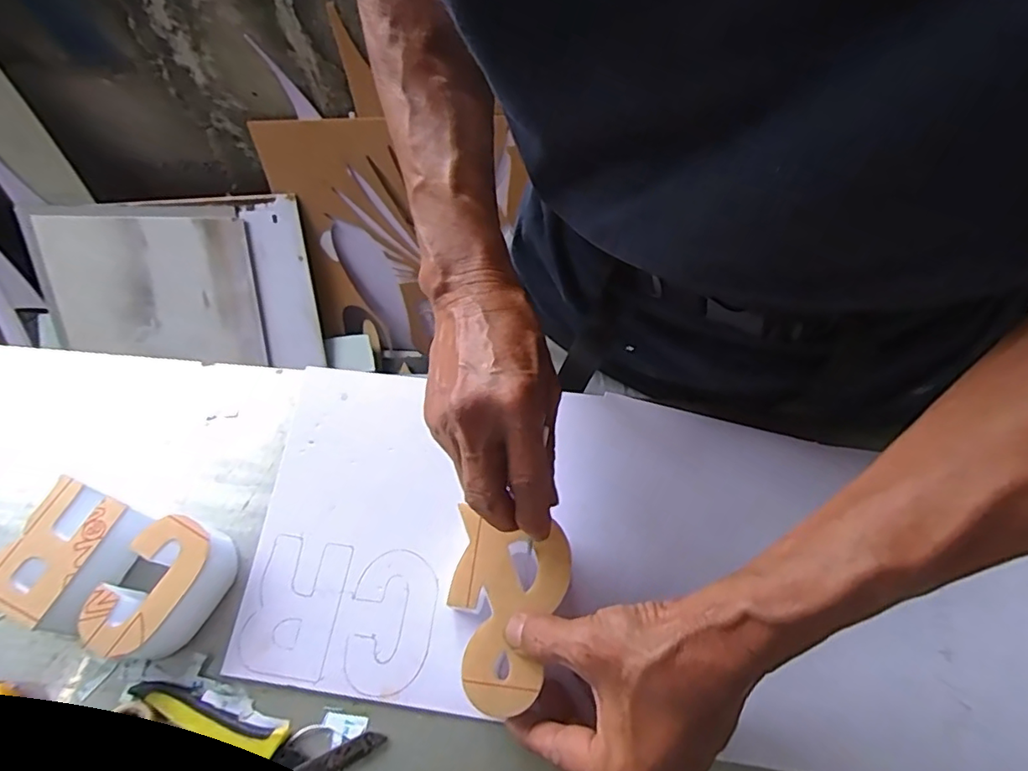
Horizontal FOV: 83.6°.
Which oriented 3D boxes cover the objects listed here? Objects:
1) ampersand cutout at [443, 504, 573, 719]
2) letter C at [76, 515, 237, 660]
[{"bbox_3d":[-0.006,0.129,0.332,0.067,0.004,0.103,7,63,7],"label":"ampersand cutout"},{"bbox_3d":[-0.221,0.130,0.365,0.058,0.040,0.084,26,68,15],"label":"letter C"}]

